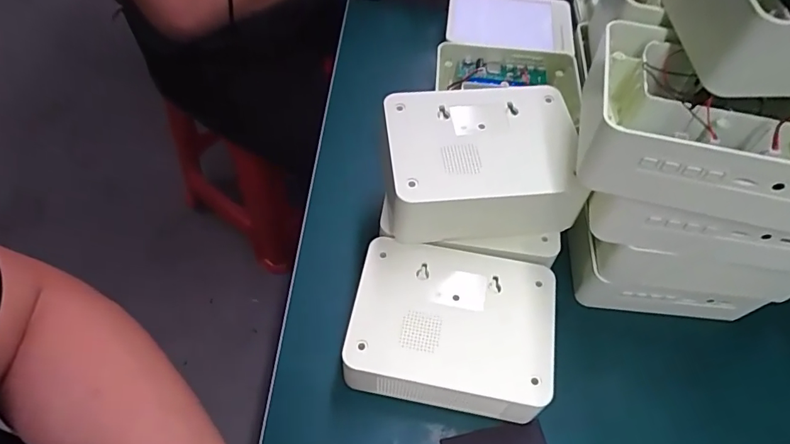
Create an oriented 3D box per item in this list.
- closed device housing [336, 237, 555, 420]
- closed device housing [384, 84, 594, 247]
[{"bbox_3d":[0.039,0.079,0.359,0.136,0.054,0.106,10,57,3],"label":"closed device housing"},{"bbox_3d":[0.062,-0.046,0.372,0.134,0.064,0.101,-3,57,-5],"label":"closed device housing"}]

